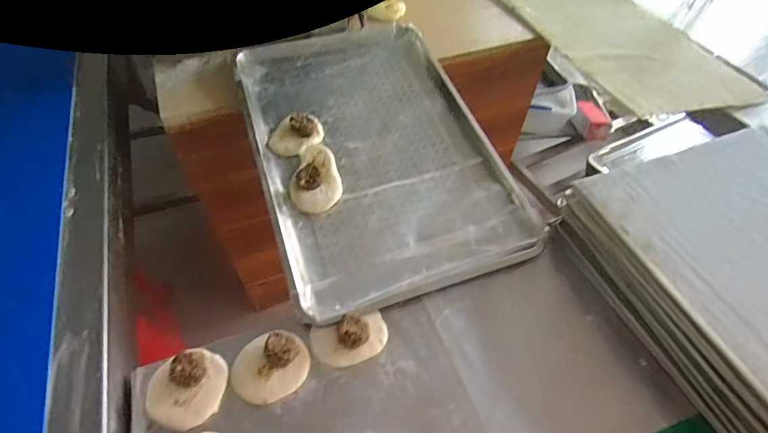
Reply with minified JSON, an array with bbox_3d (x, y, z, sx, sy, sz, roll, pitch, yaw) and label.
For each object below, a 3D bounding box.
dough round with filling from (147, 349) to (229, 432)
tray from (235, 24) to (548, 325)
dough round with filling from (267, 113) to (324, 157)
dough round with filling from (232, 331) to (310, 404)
[{"bbox_3d":[-0.234,0.201,0.497,0.086,0.025,0.086,1,52,-2],"label":"dough round with filling"},{"bbox_3d":[-0.025,-0.139,0.737,0.390,0.031,0.601,-15,55,-14],"label":"tray"},{"bbox_3d":[-0.154,-0.149,0.723,0.101,0.020,0.069,-29,59,-23],"label":"dough round with filling"},{"bbox_3d":[-0.140,0.181,0.509,0.091,0.026,0.079,-15,55,-14],"label":"dough round with filling"}]

